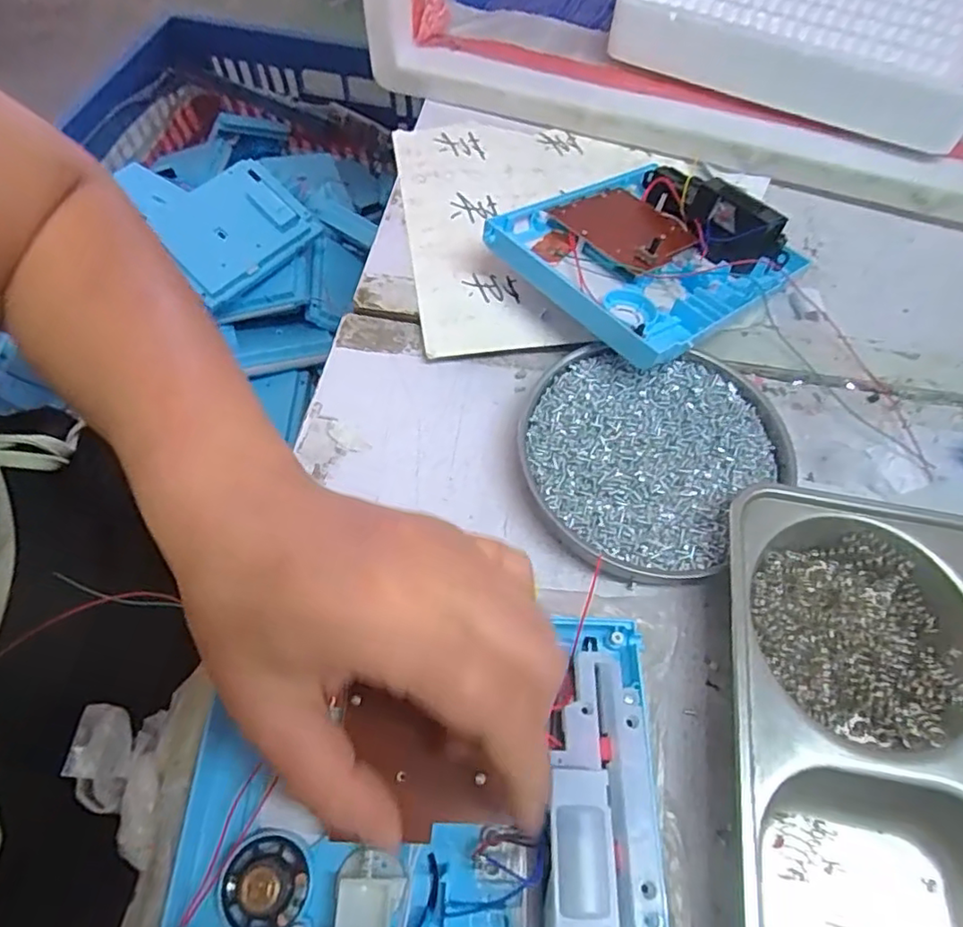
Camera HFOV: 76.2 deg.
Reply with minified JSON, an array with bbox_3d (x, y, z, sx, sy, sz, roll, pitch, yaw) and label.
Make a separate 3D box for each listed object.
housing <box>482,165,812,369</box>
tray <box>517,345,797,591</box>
[{"bbox_3d":[0.098,-0.126,0.370,0.152,0.038,0.134,-38,68,-20],"label":"housing"},{"bbox_3d":[0.087,-0.007,0.324,0.123,0.020,0.132,1,60,-1],"label":"tray"}]

